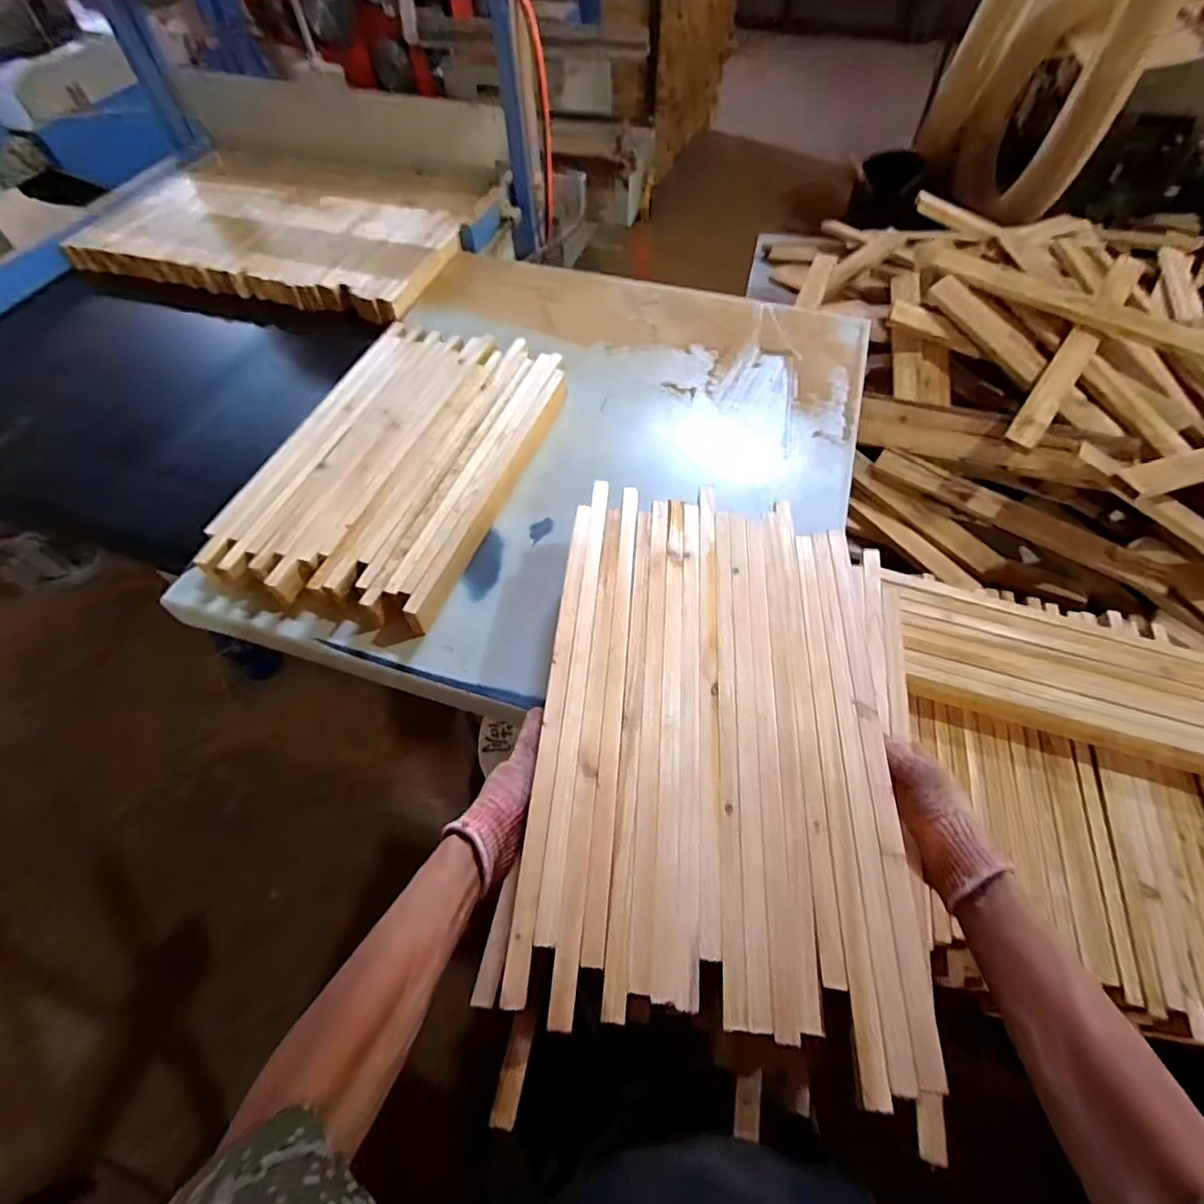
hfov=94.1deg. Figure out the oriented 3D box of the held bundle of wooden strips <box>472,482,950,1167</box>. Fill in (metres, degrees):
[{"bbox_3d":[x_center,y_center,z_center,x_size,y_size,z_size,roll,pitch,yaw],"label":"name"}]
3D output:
[{"bbox_3d":[0.115,0.118,0.539,0.346,0.050,0.541,6,58,7],"label":"held bundle of wooden strips"}]

